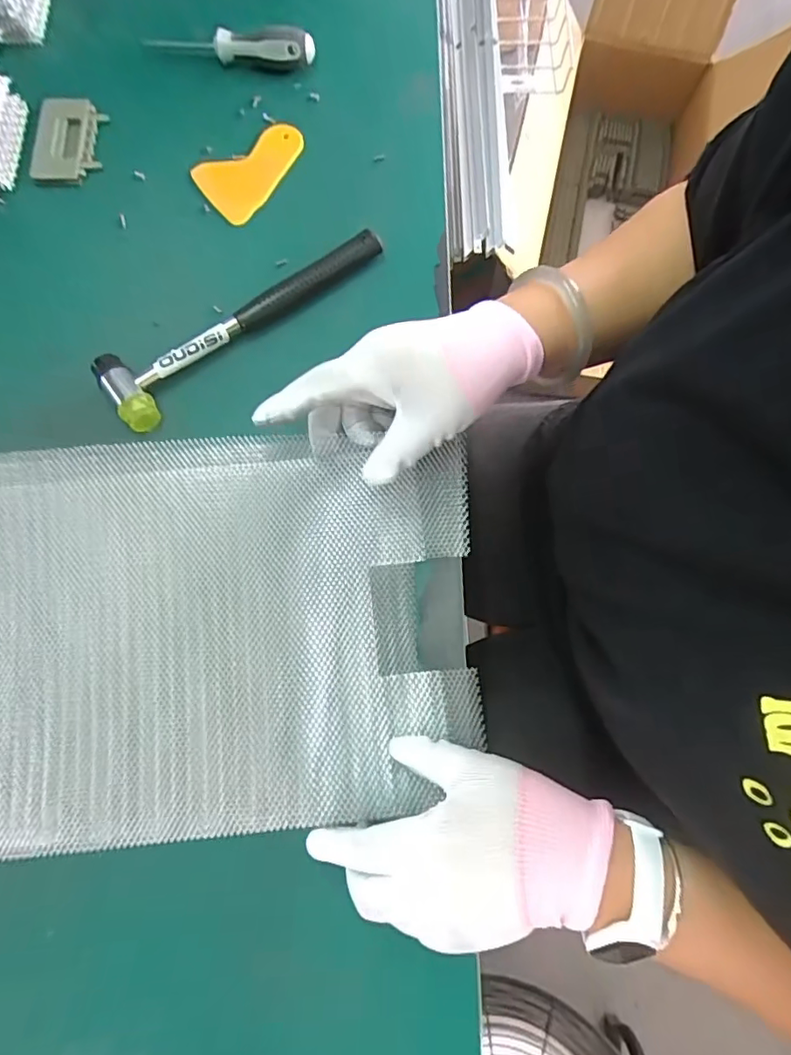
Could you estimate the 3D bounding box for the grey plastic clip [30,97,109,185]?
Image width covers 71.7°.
[{"bbox_3d":[-0.281,-0.332,0.470,0.052,0.012,0.082,1,75,0],"label":"grey plastic clip"}]

